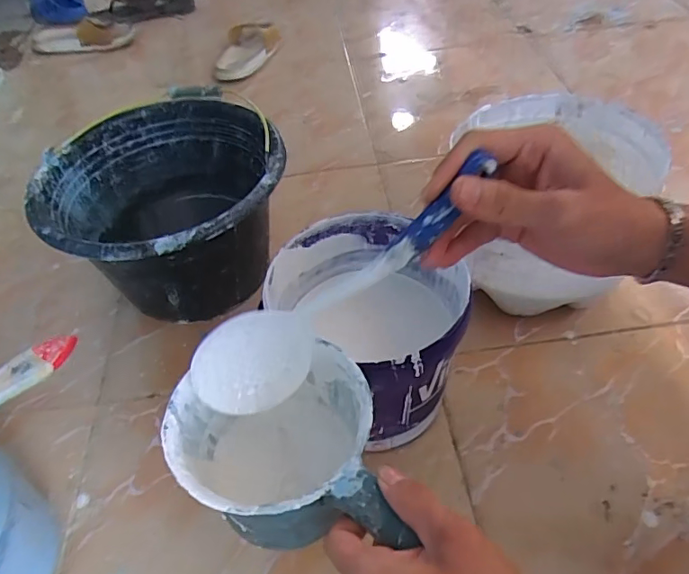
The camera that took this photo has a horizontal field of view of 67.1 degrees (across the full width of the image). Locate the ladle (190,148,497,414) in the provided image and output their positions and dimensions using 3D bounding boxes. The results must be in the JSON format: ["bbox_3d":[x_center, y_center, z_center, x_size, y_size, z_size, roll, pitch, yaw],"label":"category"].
[{"bbox_3d":[-0.004,0.010,0.343,0.249,0.078,0.029,-37,44,25],"label":"ladle"}]

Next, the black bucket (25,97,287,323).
[{"bbox_3d":[-0.218,-0.088,0.691,0.283,0.184,0.286,-2,49,3],"label":"black bucket"}]

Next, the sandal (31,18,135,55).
[{"bbox_3d":[-0.658,-0.620,1.288,0.254,0.053,0.090,-1,49,4],"label":"sandal"}]

